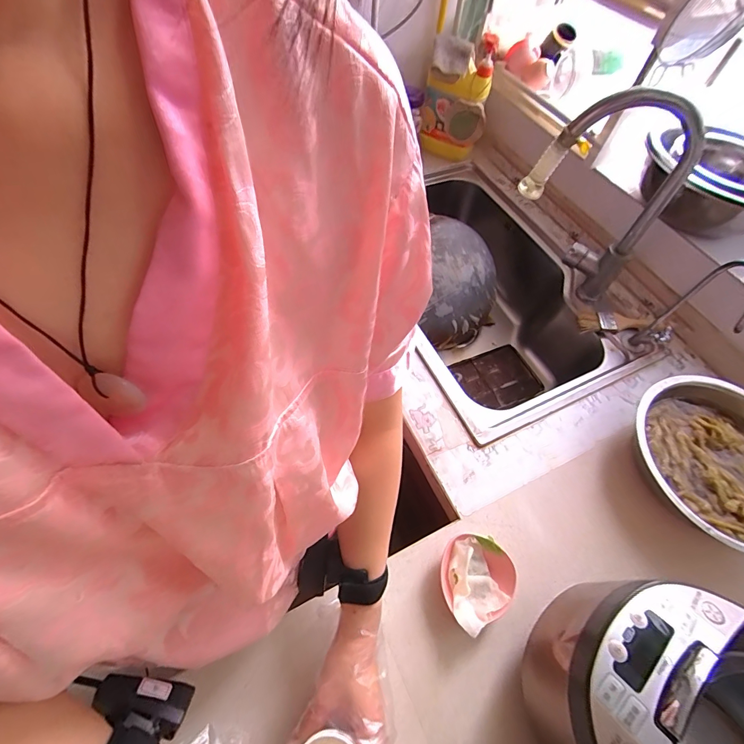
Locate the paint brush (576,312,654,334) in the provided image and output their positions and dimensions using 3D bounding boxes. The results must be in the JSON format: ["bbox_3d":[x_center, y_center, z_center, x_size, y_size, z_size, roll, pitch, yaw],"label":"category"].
[{"bbox_3d":[0.468,-0.102,0.704,0.161,0.018,0.042,-6,59,-8],"label":"paint brush"}]

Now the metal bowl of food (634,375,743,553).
[{"bbox_3d":[0.511,0.128,0.545,0.244,0.077,0.247,2,58,-3],"label":"metal bowl of food"}]

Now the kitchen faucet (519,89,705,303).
[{"bbox_3d":[0.363,-0.266,0.621,0.238,0.319,0.064,8,58,0],"label":"kitchen faucet"}]

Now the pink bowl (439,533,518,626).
[{"bbox_3d":[0.132,0.259,0.470,0.089,0.043,0.089,2,58,-3],"label":"pink bowl"}]

